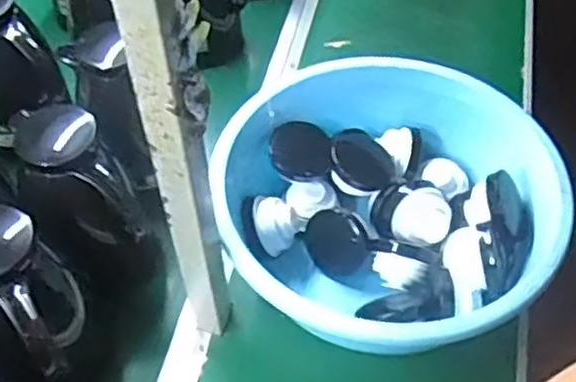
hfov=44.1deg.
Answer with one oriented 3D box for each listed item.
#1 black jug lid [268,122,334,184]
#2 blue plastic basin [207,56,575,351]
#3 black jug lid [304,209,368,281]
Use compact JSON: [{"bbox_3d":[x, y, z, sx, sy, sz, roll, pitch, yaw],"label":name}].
[{"bbox_3d":[0.014,-0.049,0.826,0.074,0.020,0.070,4,76,-16],"label":"black jug lid"},{"bbox_3d":[0.105,0.025,0.796,0.342,0.142,0.350,-1,52,1],"label":"blue plastic basin"},{"bbox_3d":[0.053,0.062,0.806,0.070,0.081,0.020,14,21,6],"label":"black jug lid"}]

